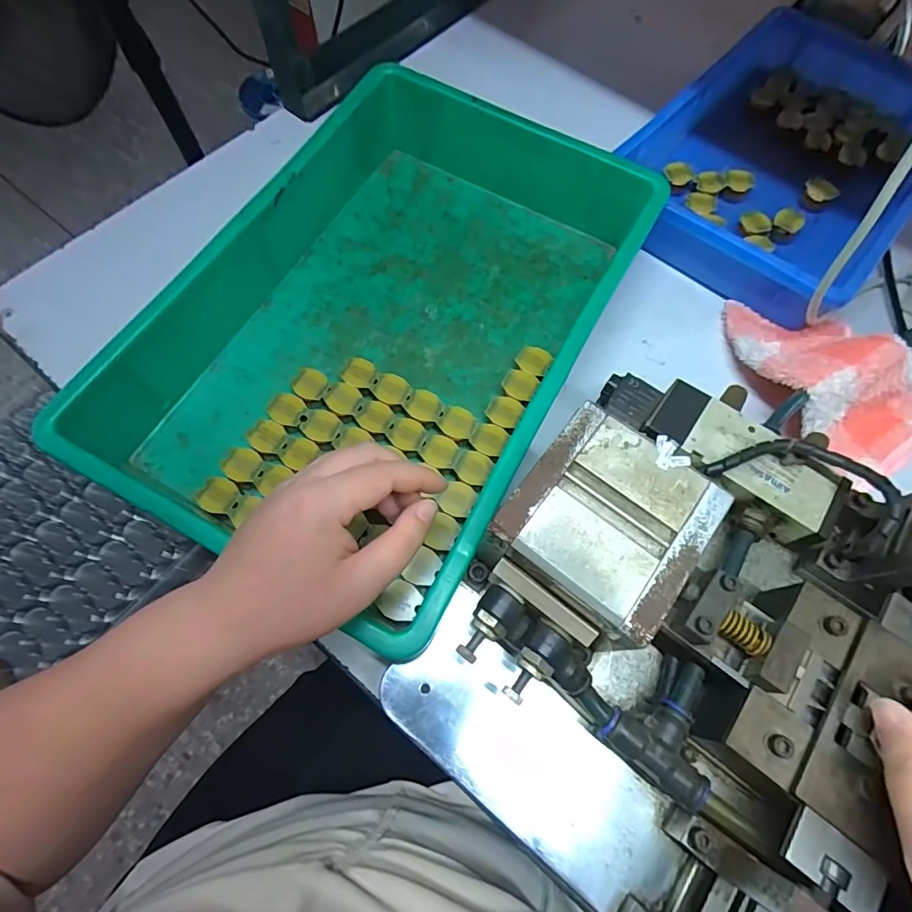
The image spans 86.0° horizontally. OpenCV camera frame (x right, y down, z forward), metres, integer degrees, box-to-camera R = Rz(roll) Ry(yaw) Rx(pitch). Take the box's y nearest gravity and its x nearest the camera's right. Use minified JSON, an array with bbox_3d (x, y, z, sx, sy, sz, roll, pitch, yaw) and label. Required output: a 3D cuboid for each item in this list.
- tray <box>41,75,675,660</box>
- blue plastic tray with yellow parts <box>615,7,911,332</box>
[{"bbox_3d":[-0.045,-0.113,0.401,0.286,0.094,0.433,28,71,9],"label":"tray"},{"bbox_3d":[0.341,-0.318,0.506,0.223,0.057,0.389,40,73,13],"label":"blue plastic tray with yellow parts"}]

